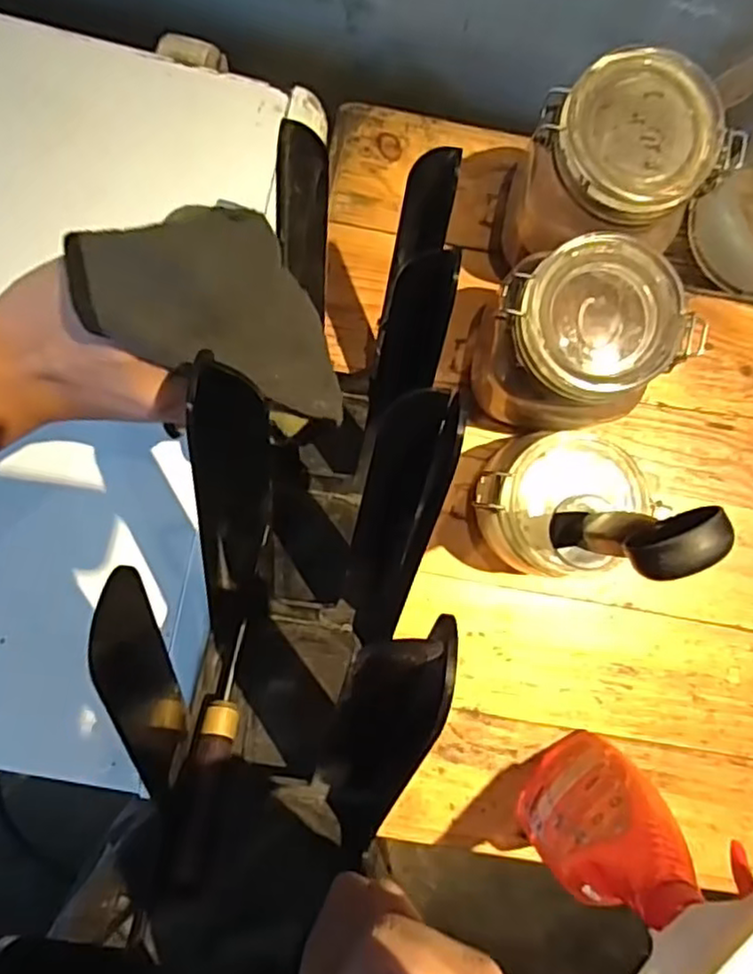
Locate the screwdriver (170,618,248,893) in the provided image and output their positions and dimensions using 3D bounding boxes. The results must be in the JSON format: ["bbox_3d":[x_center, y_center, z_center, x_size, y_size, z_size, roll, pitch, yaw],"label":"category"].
[{"bbox_3d":[-0.082,0.131,0.347,0.016,0.022,0.129,11,56,-6],"label":"screwdriver"}]

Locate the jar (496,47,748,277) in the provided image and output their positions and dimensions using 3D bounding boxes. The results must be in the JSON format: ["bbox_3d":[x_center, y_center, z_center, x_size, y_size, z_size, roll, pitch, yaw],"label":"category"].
[{"bbox_3d":[0.149,-0.204,0.467,0.114,0.153,0.092,-3,87,-4],"label":"jar"}]

